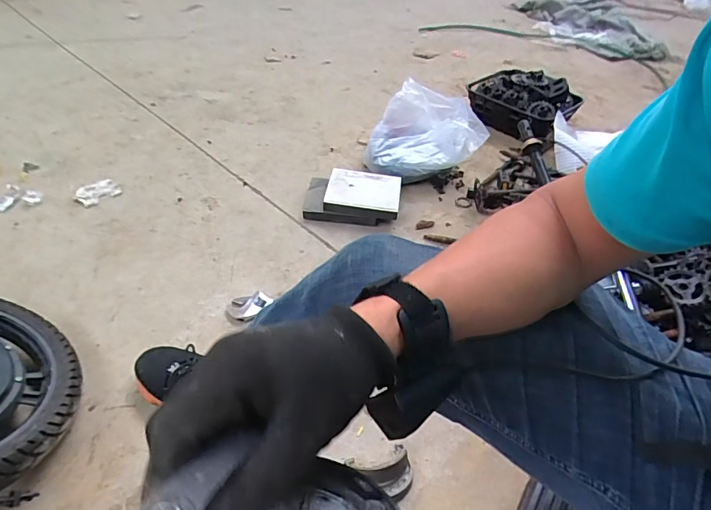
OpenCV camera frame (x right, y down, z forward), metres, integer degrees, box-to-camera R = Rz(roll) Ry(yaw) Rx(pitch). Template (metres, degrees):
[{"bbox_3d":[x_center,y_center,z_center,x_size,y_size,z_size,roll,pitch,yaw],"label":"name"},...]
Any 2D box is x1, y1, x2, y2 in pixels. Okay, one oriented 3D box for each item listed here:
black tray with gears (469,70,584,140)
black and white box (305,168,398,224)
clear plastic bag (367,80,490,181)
[{"bbox_3d":[0.541,-0.513,1.450,0.294,0.134,0.250,37,53,28],"label":"black tray with gears"},{"bbox_3d":[-0.005,-0.153,1.134,0.237,0.066,0.168,5,44,1],"label":"black and white box"},{"bbox_3d":[0.187,-0.356,1.249,0.315,0.142,0.258,-3,45,-8],"label":"clear plastic bag"}]

